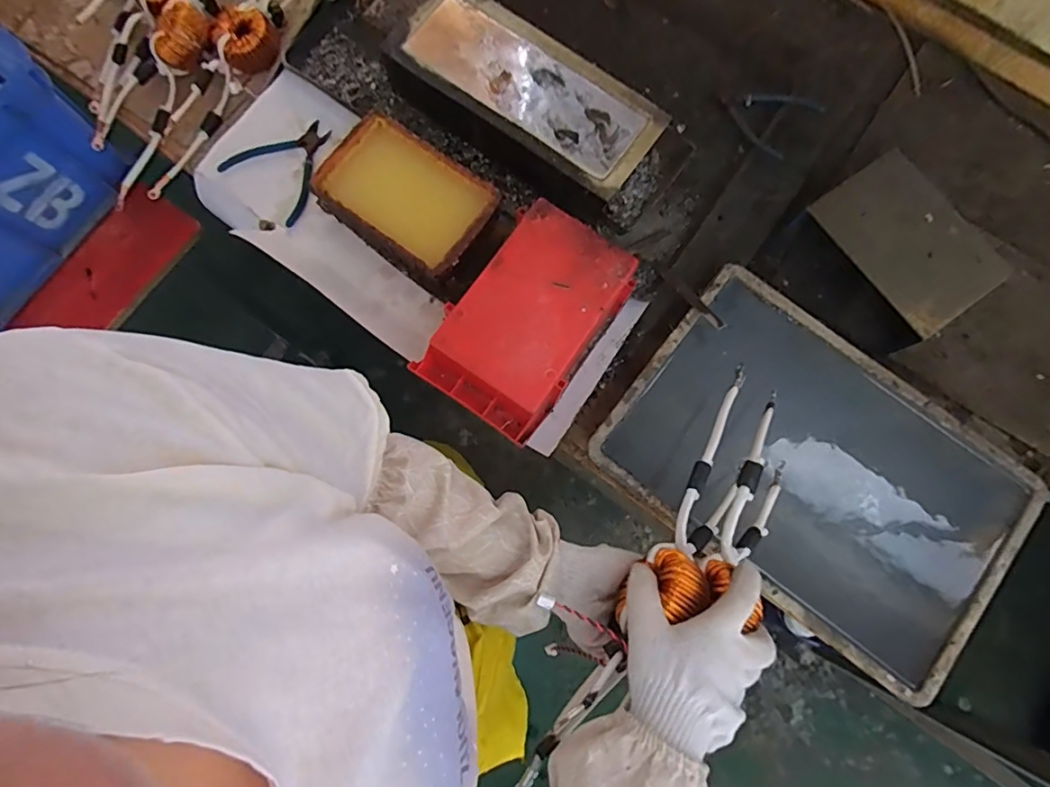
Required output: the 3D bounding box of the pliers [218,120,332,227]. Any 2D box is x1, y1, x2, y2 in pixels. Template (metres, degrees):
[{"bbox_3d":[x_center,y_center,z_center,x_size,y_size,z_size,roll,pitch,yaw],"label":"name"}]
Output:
[{"bbox_3d":[-0.314,-0.308,0.699,0.127,0.020,0.132,38,81,6],"label":"pliers"}]

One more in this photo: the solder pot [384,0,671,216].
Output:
[{"bbox_3d":[0.000,-0.368,0.684,0.339,0.081,0.156,39,81,6],"label":"solder pot"}]

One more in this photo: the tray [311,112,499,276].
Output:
[{"bbox_3d":[-0.145,-0.237,0.666,0.204,0.062,0.135,34,81,5],"label":"tray"}]

